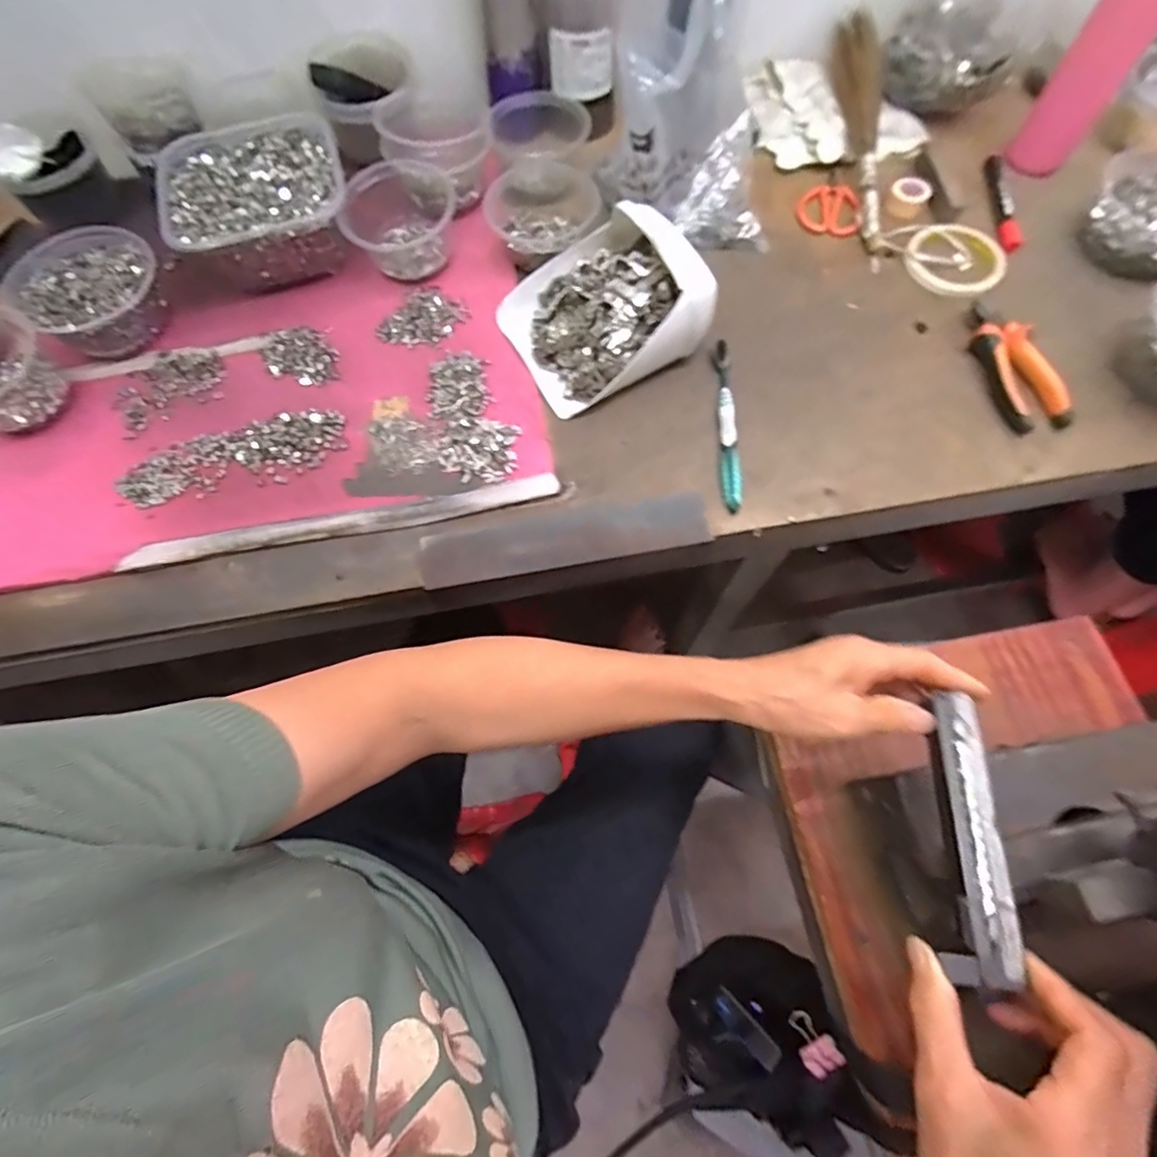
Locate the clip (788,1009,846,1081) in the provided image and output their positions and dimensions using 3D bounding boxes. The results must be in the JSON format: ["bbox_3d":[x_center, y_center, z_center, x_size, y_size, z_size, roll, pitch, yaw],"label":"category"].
[{"bbox_3d":[0.174,0.346,0.419,0.028,0.016,0.039,-31,69,-11],"label":"clip"}]

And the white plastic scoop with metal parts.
[{"bbox_3d":[0.022,-0.262,0.530,0.170,0.075,0.154,-29,73,-10],"label":"white plastic scoop with metal parts"}]

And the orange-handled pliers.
[{"bbox_3d":[0.412,-0.206,0.535,0.046,0.025,0.148,-11,71,-4],"label":"orange-handled pliers"}]

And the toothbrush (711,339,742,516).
[{"bbox_3d":[0.137,-0.146,0.523,0.017,0.009,0.179,1,71,0],"label":"toothbrush"}]

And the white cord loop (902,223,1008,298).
[{"bbox_3d":[0.398,-0.339,0.598,0.097,0.009,0.102,0,71,0],"label":"white cord loop"}]

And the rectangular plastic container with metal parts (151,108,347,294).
[{"bbox_3d":[-0.326,-0.388,0.589,0.177,0.070,0.171,-16,72,-5],"label":"rectangular plastic container with metal parts"}]

